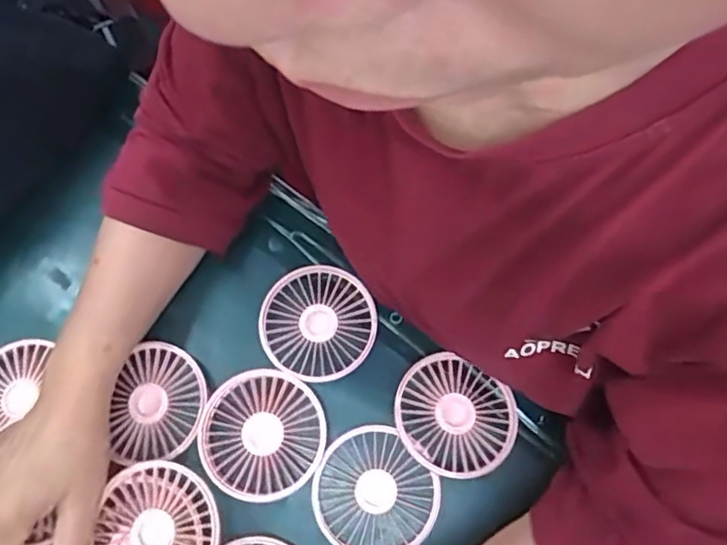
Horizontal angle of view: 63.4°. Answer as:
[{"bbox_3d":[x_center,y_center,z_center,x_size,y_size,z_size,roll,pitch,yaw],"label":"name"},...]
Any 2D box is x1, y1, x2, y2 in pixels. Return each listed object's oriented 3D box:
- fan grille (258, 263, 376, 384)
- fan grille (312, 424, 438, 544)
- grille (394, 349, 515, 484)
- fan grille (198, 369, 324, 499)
[{"bbox_3d":[-0.036,0.039,0.455,0.085,0.008,0.089,0,73,0],"label":"fan grille"},{"bbox_3d":[0.007,0.159,0.419,0.078,0.010,0.088,-40,77,-11],"label":"fan grille"},{"bbox_3d":[0.066,0.105,0.430,0.086,0.016,0.080,0,73,0],"label":"grille"},{"bbox_3d":[-0.073,0.117,0.427,0.087,0.013,0.087,0,73,0],"label":"fan grille"}]

